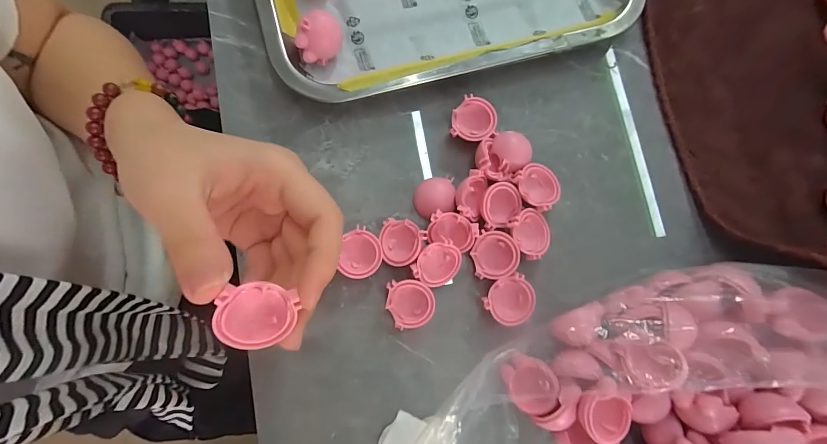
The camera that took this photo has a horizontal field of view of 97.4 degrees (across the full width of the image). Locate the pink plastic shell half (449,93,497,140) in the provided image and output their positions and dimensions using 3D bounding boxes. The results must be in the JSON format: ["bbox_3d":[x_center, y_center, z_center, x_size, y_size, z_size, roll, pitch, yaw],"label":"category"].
[{"bbox_3d":[0.040,-0.067,0.244,0.028,0.014,0.028,20,82,0],"label":"pink plastic shell half"}]

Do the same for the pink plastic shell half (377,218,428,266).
[{"bbox_3d":[-0.009,0.013,0.228,0.028,0.019,0.028,0,83,-3],"label":"pink plastic shell half"}]

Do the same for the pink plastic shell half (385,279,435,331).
[{"bbox_3d":[-0.002,0.051,0.226,0.029,0.019,0.028,1,82,-3],"label":"pink plastic shell half"}]

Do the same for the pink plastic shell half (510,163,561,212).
[{"bbox_3d":[0.082,-0.023,0.242,0.028,0.020,0.030,0,83,-3],"label":"pink plastic shell half"}]

